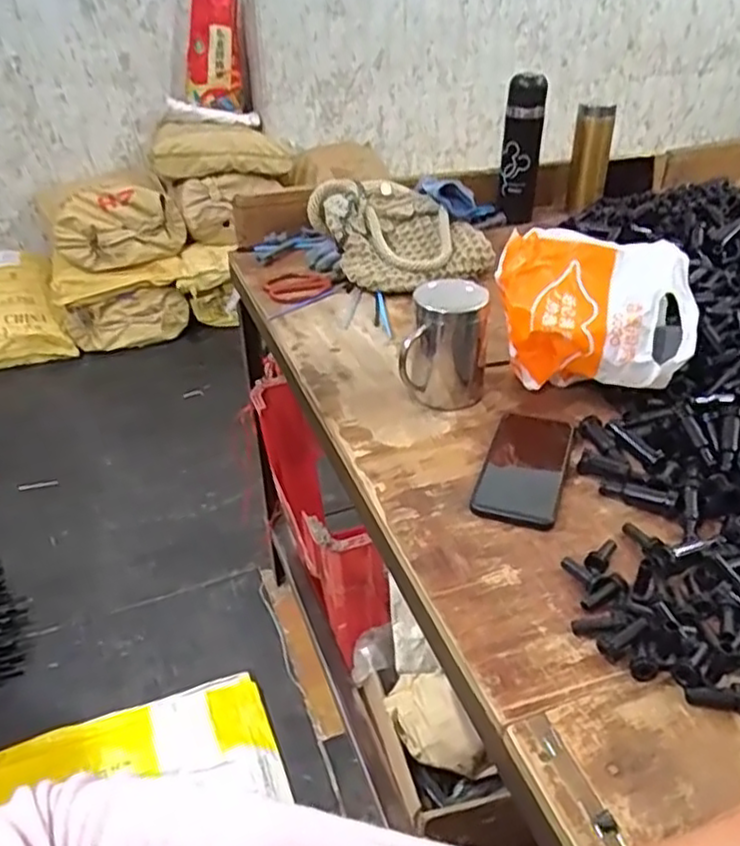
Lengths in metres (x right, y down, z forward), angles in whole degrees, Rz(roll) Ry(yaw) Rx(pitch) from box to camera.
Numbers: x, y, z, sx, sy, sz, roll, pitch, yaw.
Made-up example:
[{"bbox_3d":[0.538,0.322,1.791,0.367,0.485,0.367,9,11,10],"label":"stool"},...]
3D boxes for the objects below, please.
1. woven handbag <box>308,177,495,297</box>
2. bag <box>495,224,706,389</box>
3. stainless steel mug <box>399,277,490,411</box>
[{"bbox_3d":[0.050,-0.290,1.052,0.211,0.110,0.209,-24,40,-28],"label":"woven handbag"},{"bbox_3d":[0.237,-0.108,0.747,0.196,0.147,0.120,12,37,18],"label":"bag"},{"bbox_3d":[0.078,-0.079,0.743,0.087,0.128,0.080,2,35,6],"label":"stainless steel mug"}]

